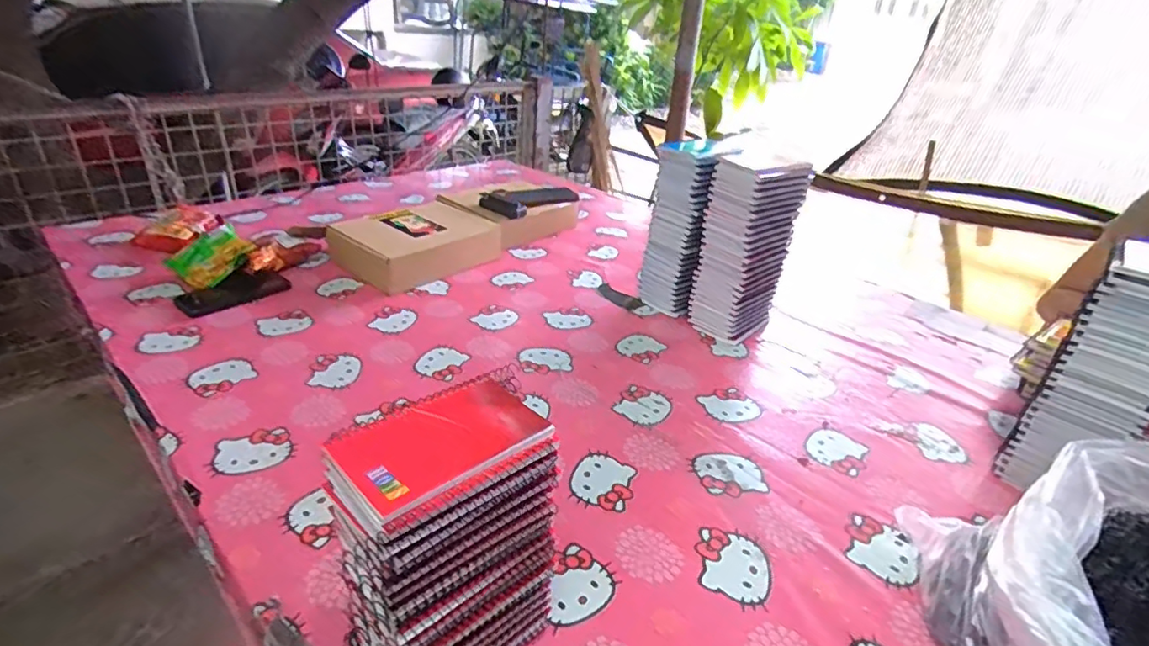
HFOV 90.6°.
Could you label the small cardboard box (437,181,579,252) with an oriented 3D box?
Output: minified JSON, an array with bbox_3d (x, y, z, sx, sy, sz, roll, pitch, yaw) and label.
[{"bbox_3d":[-0.152,-0.255,1.328,0.214,0.085,0.300,24,34,30],"label":"small cardboard box"}]

